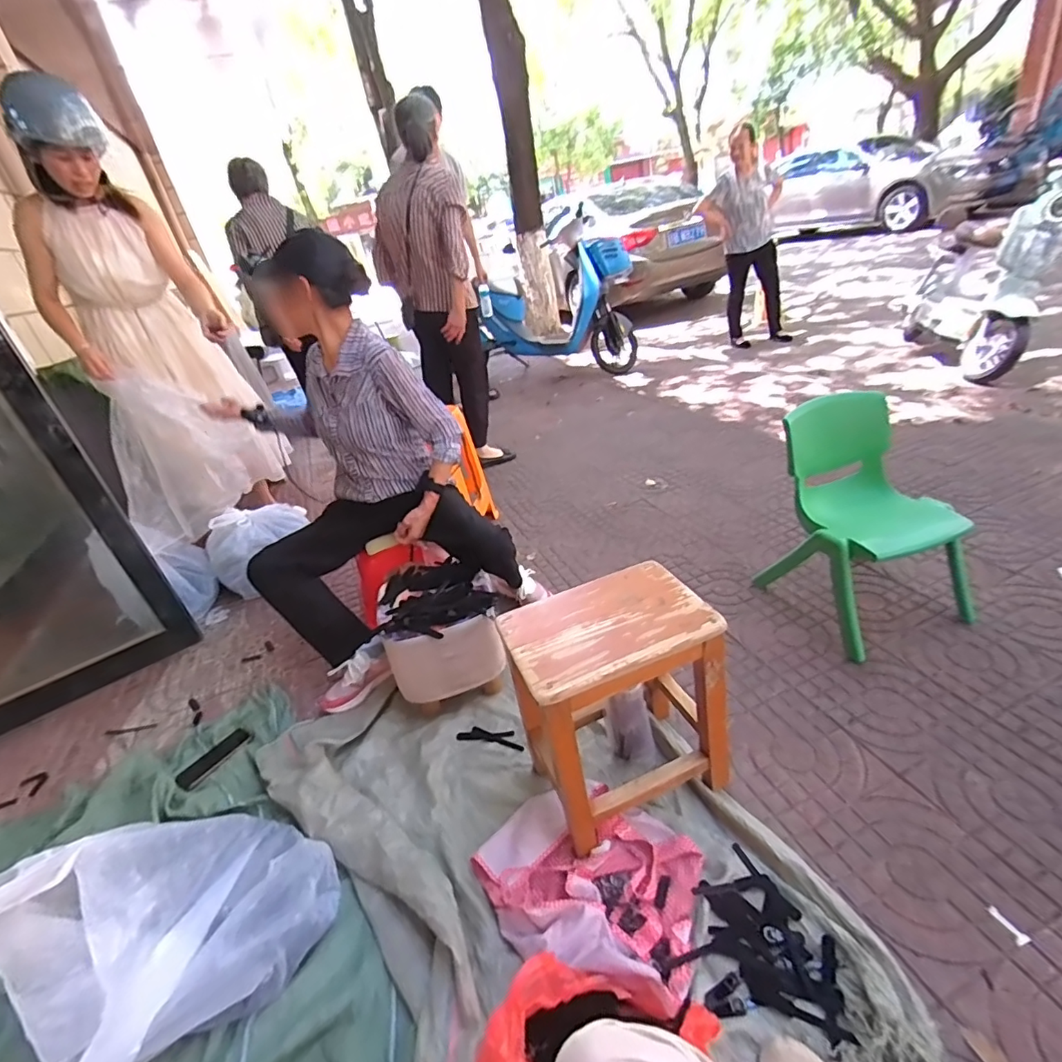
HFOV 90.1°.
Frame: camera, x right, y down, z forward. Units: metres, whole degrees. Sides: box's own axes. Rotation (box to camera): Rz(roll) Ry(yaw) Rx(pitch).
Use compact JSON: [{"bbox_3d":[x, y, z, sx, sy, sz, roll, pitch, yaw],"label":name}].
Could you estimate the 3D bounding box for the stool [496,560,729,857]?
[{"bbox_3d":[0.154,0.291,0.946,0.321,0.327,0.246,-19,31,-11],"label":"stool"}]

